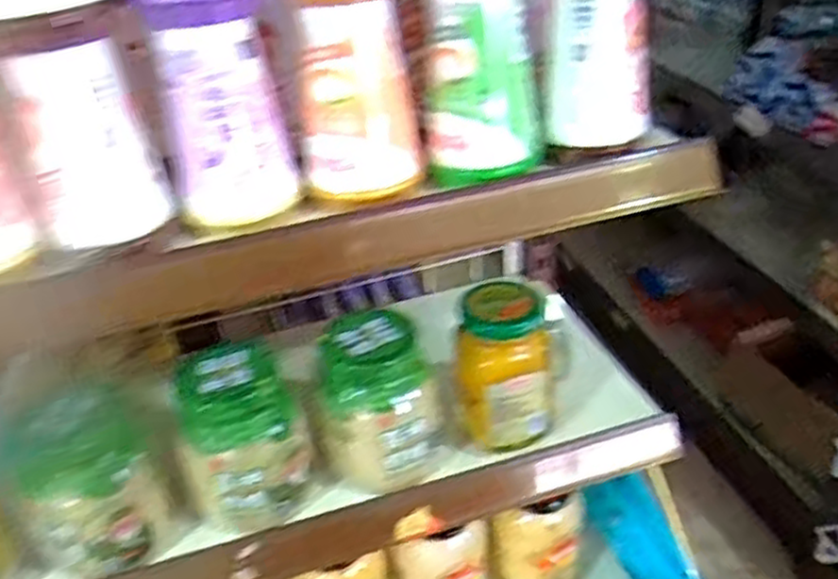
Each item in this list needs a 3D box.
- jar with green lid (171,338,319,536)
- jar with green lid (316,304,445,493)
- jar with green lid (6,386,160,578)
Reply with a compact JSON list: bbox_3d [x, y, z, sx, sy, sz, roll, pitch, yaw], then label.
[{"bbox_3d":[-0.139,0.122,0.618,0.095,0.141,0.082,-14,35,-13],"label":"jar with green lid"},{"bbox_3d":[-0.030,0.100,0.659,0.093,0.147,0.100,-4,34,2],"label":"jar with green lid"},{"bbox_3d":[-0.261,0.156,0.599,0.091,0.125,0.095,-4,34,2],"label":"jar with green lid"}]

